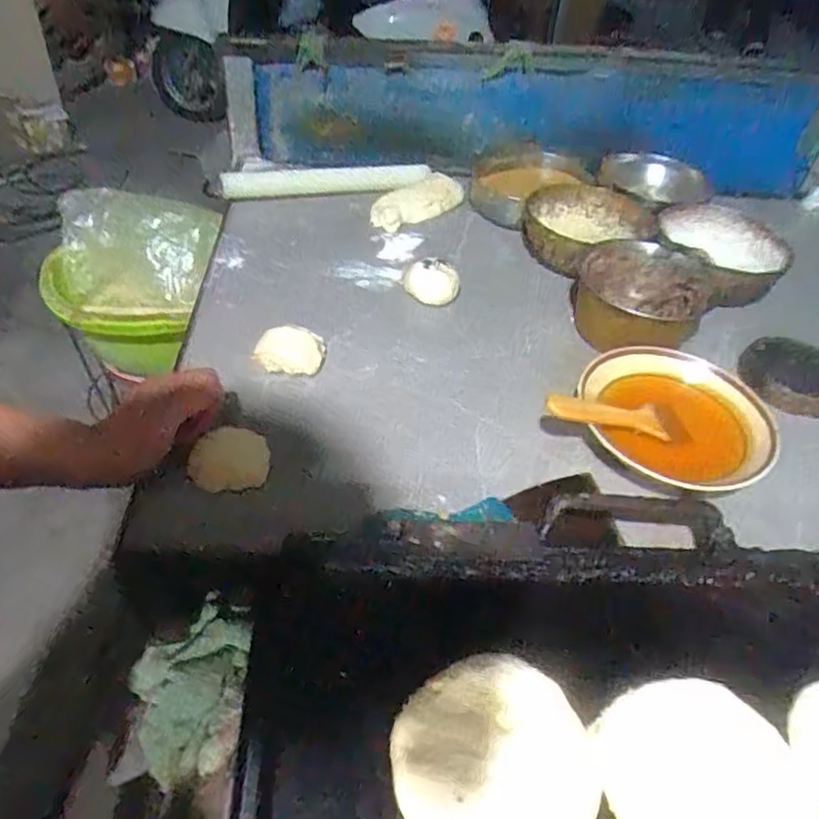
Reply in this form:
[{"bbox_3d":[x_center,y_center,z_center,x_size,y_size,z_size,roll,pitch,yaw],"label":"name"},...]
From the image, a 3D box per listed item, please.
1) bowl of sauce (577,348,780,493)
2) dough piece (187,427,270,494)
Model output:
[{"bbox_3d":[0.230,0.013,0.560,0.161,0.047,0.160,2,45,-2],"label":"bowl of sauce"},{"bbox_3d":[-0.145,0.041,0.512,0.061,0.007,0.049,-5,84,-10],"label":"dough piece"}]

